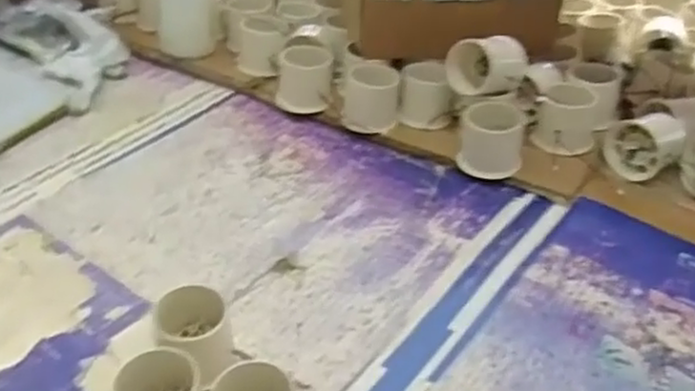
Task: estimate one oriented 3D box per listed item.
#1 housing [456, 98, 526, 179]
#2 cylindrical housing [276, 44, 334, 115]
[{"bbox_3d":[0.131,-0.052,0.658,0.055,0.062,0.046,5,43,4],"label":"housing"},{"bbox_3d":[-0.044,-0.117,0.734,0.056,0.059,0.042,2,39,0],"label":"cylindrical housing"}]

